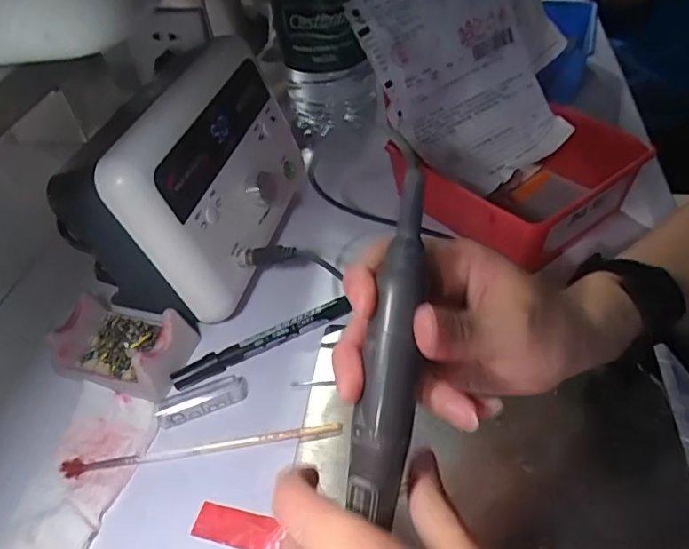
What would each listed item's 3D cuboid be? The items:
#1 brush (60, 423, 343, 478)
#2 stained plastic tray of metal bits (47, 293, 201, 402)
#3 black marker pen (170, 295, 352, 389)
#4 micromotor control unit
[{"bbox_3d":[-0.095,0.117,0.361,0.186,0.004,0.012,-7,45,0],"label":"brush"},{"bbox_3d":[-0.169,0.050,0.413,0.103,0.035,0.065,9,47,16],"label":"stained plastic tray of metal bits"},{"bbox_3d":[-0.063,0.052,0.412,0.139,0.015,0.016,-22,47,-14],"label":"black marker pen"},{"bbox_3d":[-0.121,-0.089,0.467,0.122,0.153,0.240,4,46,12],"label":"micromotor control unit"}]

